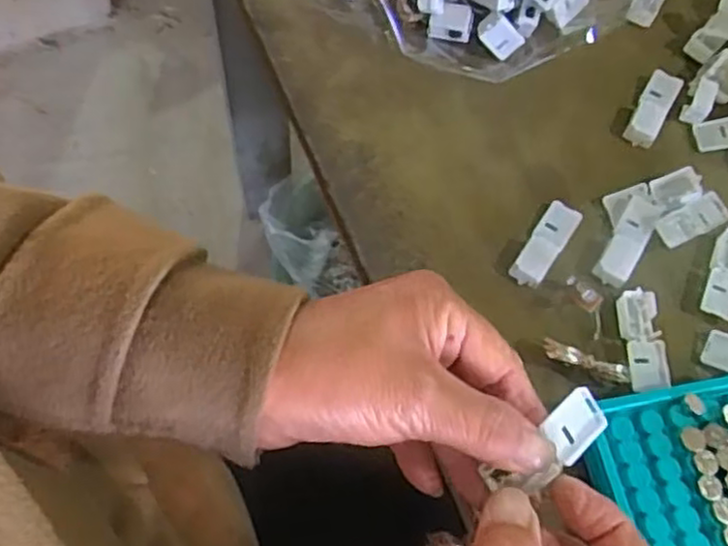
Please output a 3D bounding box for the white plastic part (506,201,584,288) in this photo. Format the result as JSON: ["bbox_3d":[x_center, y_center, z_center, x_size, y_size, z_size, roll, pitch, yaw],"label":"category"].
[{"bbox_3d":[0.101,-0.017,0.395,0.019,0.013,0.054,33,70,12],"label":"white plastic part"}]

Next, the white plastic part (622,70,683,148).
[{"bbox_3d":[0.178,-0.102,0.436,0.019,0.010,0.054,28,69,10],"label":"white plastic part"}]

